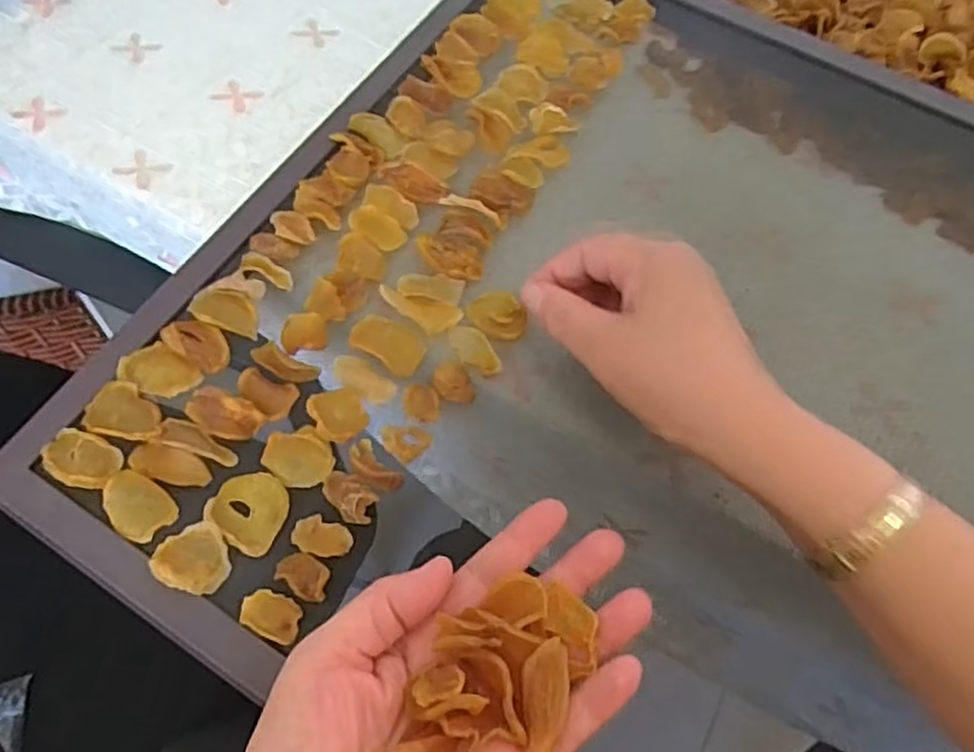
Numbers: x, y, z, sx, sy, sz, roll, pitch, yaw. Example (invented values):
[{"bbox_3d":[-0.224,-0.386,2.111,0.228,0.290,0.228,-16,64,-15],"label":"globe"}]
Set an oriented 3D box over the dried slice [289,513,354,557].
[{"bbox_3d":[-0.074,0.072,0.319,0.027,0.004,0.017,22,61,9],"label":"dried slice"}]

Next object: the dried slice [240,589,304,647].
[{"bbox_3d":[-0.091,0.101,0.302,0.025,0.007,0.017,23,61,9],"label":"dried slice"}]

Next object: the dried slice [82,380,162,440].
[{"bbox_3d":[-0.171,0.016,0.337,0.036,0.008,0.026,12,60,3],"label":"dried slice"}]

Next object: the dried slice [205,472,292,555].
[{"bbox_3d":[-0.107,0.061,0.324,0.034,0.006,0.034,2,60,-3],"label":"dried slice"}]

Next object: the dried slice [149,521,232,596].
[{"bbox_3d":[-0.128,0.080,0.309,0.030,0.006,0.030,2,60,-3],"label":"dried slice"}]

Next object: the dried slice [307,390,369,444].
[{"bbox_3d":[-0.072,0.019,0.347,0.025,0.006,0.026,2,60,-3],"label":"dried slice"}]

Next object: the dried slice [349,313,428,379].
[{"bbox_3d":[-0.050,-0.017,0.367,0.040,0.005,0.025,32,63,15],"label":"dried slice"}]

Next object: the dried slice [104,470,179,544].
[{"bbox_3d":[-0.156,0.057,0.317,0.033,0.008,0.023,38,65,17],"label":"dried slice"}]

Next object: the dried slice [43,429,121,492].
[{"bbox_3d":[-0.185,0.038,0.326,0.038,0.004,0.024,25,61,11],"label":"dried slice"}]

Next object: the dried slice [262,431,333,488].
[{"bbox_3d":[-0.089,0.039,0.334,0.033,0.004,0.025,15,60,5],"label":"dried slice"}]

